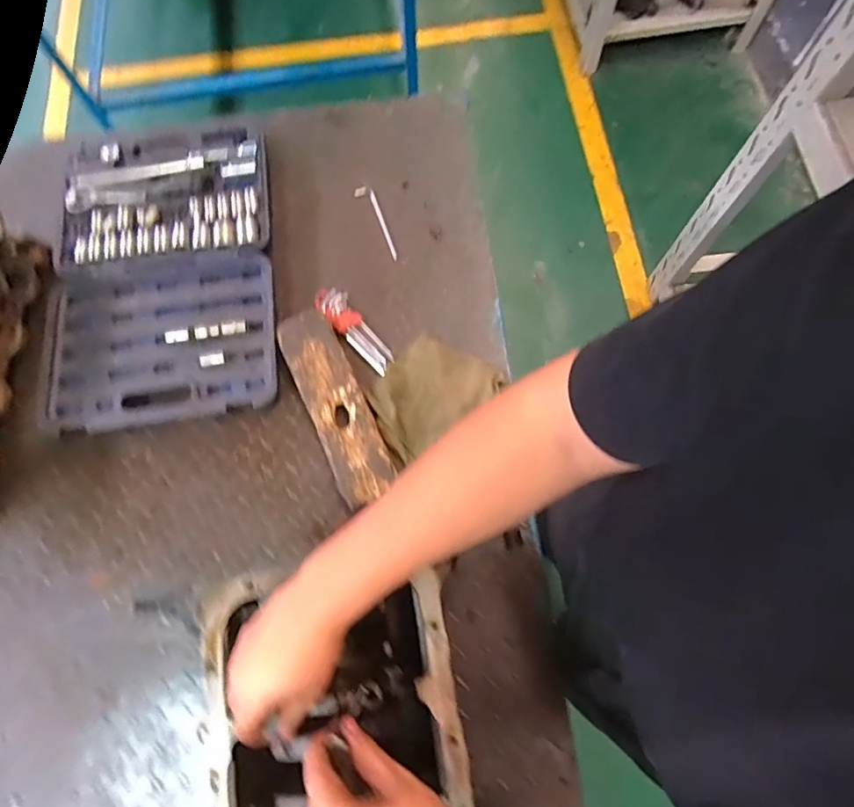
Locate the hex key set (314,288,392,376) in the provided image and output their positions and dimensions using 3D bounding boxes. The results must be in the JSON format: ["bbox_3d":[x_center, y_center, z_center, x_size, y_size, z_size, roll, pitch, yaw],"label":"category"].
[{"bbox_3d":[-0.126,-0.130,0.846,0.050,0.025,0.200,-35,75,-9],"label":"hex key set"}]

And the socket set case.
[{"bbox_3d":[-0.465,-0.236,0.880,0.385,0.045,0.578,-9,72,-1],"label":"socket set case"}]

